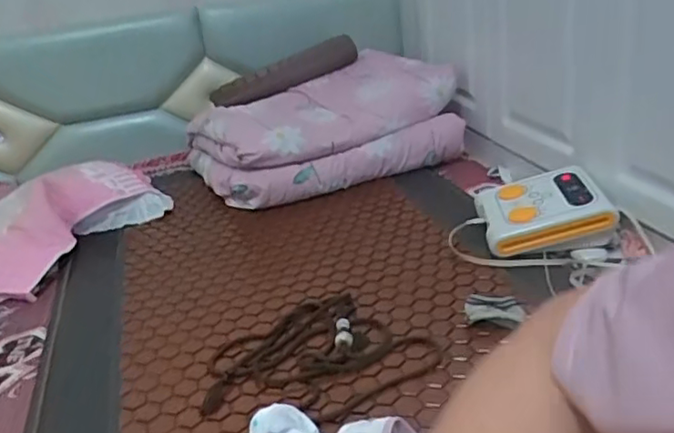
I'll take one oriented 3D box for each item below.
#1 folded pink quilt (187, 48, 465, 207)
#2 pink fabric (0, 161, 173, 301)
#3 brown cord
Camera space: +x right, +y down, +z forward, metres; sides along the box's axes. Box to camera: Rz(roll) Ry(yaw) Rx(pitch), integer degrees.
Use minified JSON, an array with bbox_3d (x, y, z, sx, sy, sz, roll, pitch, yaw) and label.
[{"bbox_3d":[-0.036,-0.225,1.456,0.568,0.167,0.431,-19,28,-24],"label":"folded pink quilt"},{"bbox_3d":[-0.585,-0.004,1.227,0.264,0.133,0.404,8,30,28],"label":"pink fabric"},{"bbox_3d":[-0.038,0.189,0.837,0.290,0.018,0.237,-18,28,-22],"label":"brown cord"}]

